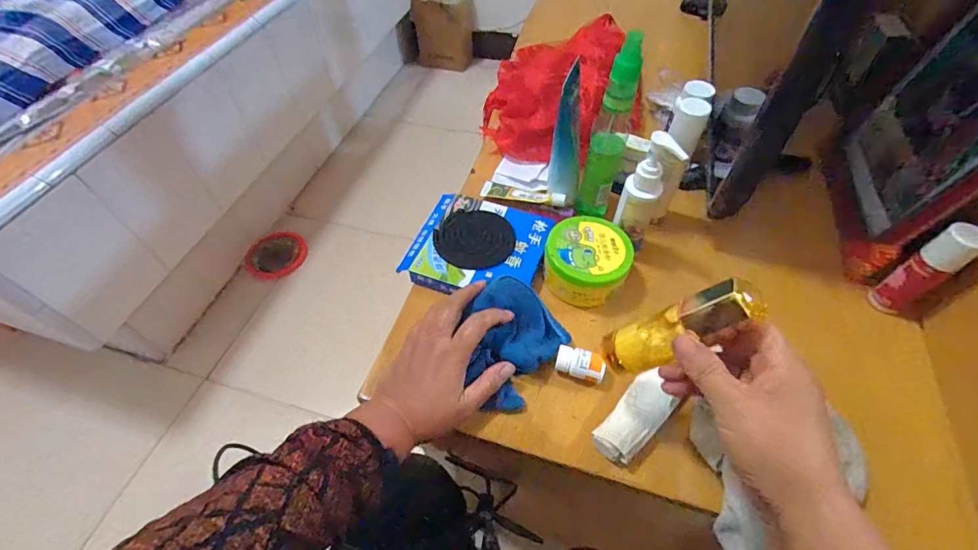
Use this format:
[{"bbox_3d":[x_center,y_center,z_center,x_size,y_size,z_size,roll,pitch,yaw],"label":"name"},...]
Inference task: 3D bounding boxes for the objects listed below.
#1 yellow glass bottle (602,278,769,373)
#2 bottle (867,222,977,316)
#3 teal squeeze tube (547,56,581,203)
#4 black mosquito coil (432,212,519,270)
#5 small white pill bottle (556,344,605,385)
[{"bbox_3d":[0.142,0.040,0.328,0.033,0.121,0.033,23,50,-23],"label":"yellow glass bottle"},{"bbox_3d":[0.455,-0.003,0.460,0.034,0.114,0.035,-32,59,-20],"label":"bottle"},{"bbox_3d":[0.096,-0.172,0.543,0.036,0.160,0.035,1,33,2],"label":"teal squeeze tube"},{"bbox_3d":[-0.017,-0.045,0.543,0.094,0.004,0.093,-1,54,1],"label":"black mosquito coil"},{"bbox_3d":[0.093,0.091,0.448,0.047,0.026,0.025,15,55,12],"label":"small white pill bottle"}]

